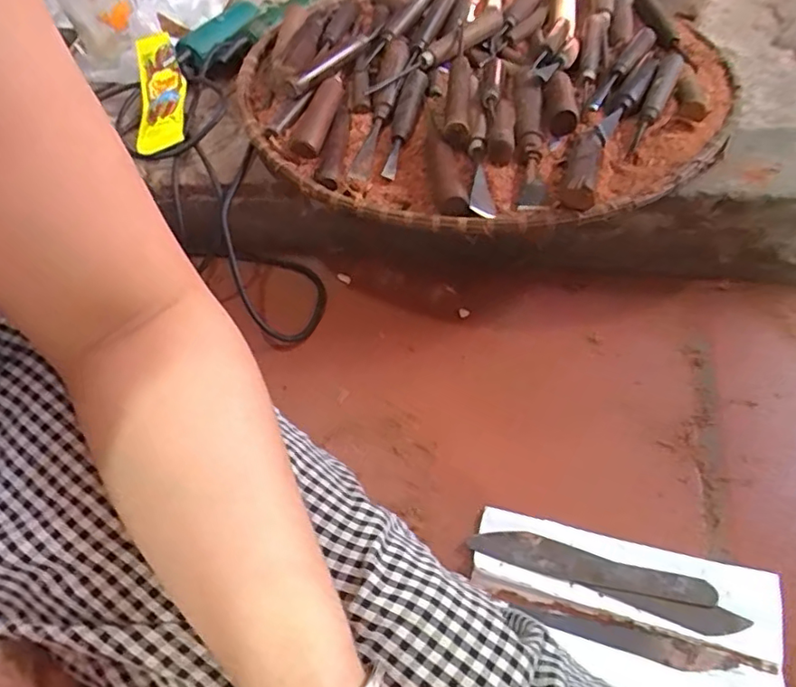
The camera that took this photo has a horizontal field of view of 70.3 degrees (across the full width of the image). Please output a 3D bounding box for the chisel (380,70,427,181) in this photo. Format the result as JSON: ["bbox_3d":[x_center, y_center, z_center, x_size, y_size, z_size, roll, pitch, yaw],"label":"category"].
[{"bbox_3d":[0.004,-0.222,0.554,0.022,0.028,0.146,10,57,12],"label":"chisel"}]

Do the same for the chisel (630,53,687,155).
[{"bbox_3d":[0.261,-0.247,0.570,0.022,0.026,0.157,20,58,19],"label":"chisel"}]

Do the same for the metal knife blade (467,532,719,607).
[{"bbox_3d":[0.140,0.165,0.416,0.170,0.004,0.025,11,56,13],"label":"metal knife blade"}]

